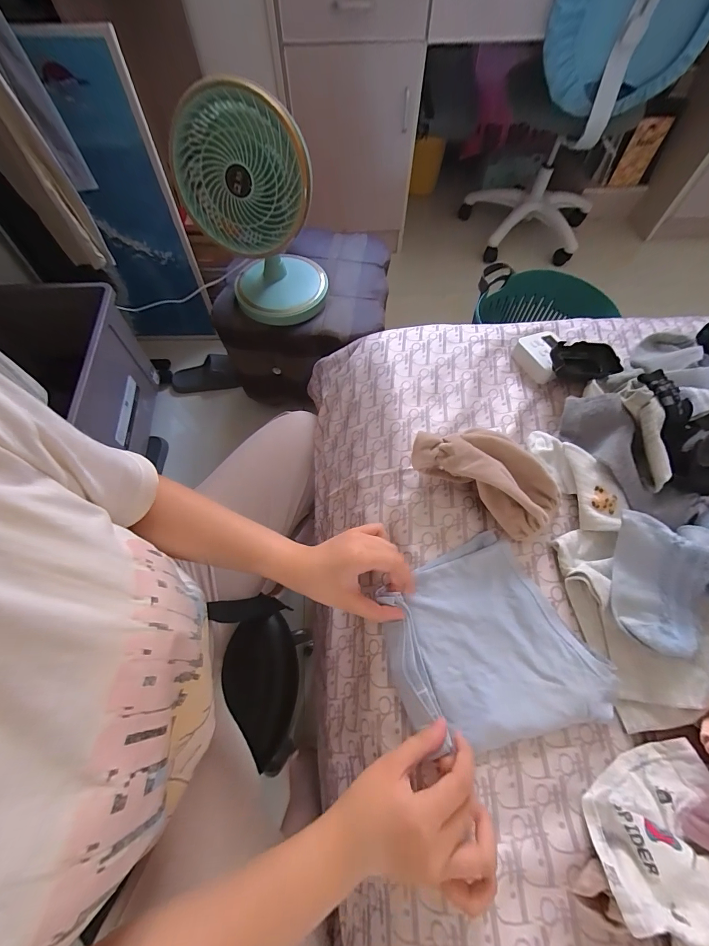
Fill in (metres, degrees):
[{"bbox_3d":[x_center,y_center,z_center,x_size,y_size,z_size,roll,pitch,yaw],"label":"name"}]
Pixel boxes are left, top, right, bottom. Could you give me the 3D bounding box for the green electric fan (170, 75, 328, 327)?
[{"bbox_3d":[-0.180,-0.503,0.692,0.225,0.393,0.195,1,63,-1],"label":"green electric fan"}]

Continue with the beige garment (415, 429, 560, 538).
[{"bbox_3d":[0.155,0.002,0.411,0.165,0.065,0.077,34,67,14],"label":"beige garment"}]

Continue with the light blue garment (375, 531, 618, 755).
[{"bbox_3d":[0.129,0.176,0.358,0.179,0.030,0.182,-24,67,-13],"label":"light blue garment"}]

